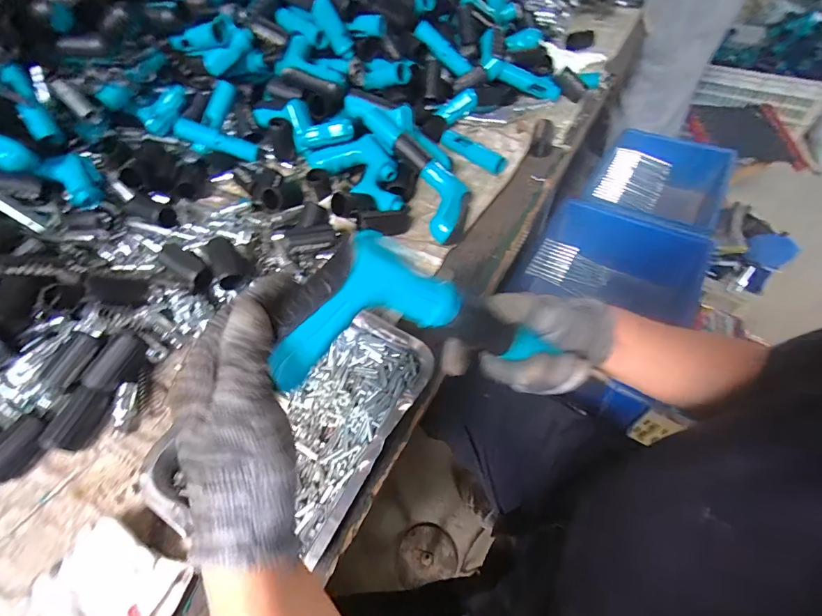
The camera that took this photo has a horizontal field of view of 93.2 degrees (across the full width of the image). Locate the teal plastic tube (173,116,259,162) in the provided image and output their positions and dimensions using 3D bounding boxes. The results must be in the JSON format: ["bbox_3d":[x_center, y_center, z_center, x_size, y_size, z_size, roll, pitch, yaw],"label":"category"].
[{"bbox_3d":[-0.314,-0.275,0.632,0.121,0.030,0.029,14,52,-22],"label":"teal plastic tube"}]

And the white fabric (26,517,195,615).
[{"bbox_3d":[-0.243,0.223,0.312,0.120,0.024,0.075,17,57,13],"label":"white fabric"}]

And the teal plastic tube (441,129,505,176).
[{"bbox_3d":[0.101,-0.258,0.636,0.028,0.022,0.129,-37,62,-22],"label":"teal plastic tube"}]

